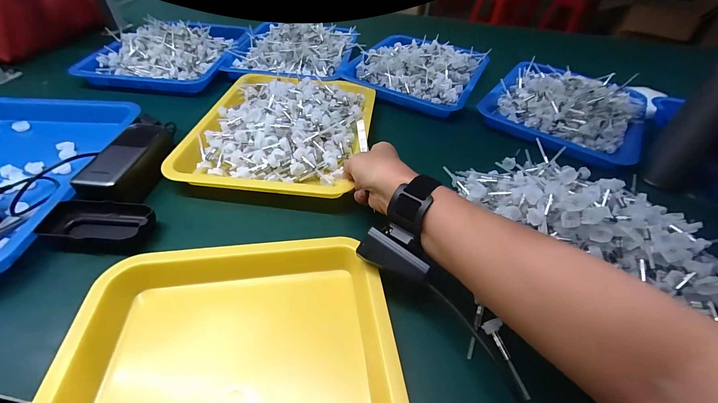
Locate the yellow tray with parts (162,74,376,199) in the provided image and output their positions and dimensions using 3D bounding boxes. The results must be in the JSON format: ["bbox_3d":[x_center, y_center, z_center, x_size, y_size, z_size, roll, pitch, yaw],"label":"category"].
[{"bbox_3d":[-0.113,-0.127,0.489,0.254,0.047,0.293,7,46,2],"label":"yellow tray with parts"}]

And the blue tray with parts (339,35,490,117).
[{"bbox_3d":[0.130,-0.294,0.677,0.263,0.061,0.291,21,48,15],"label":"blue tray with parts"}]

